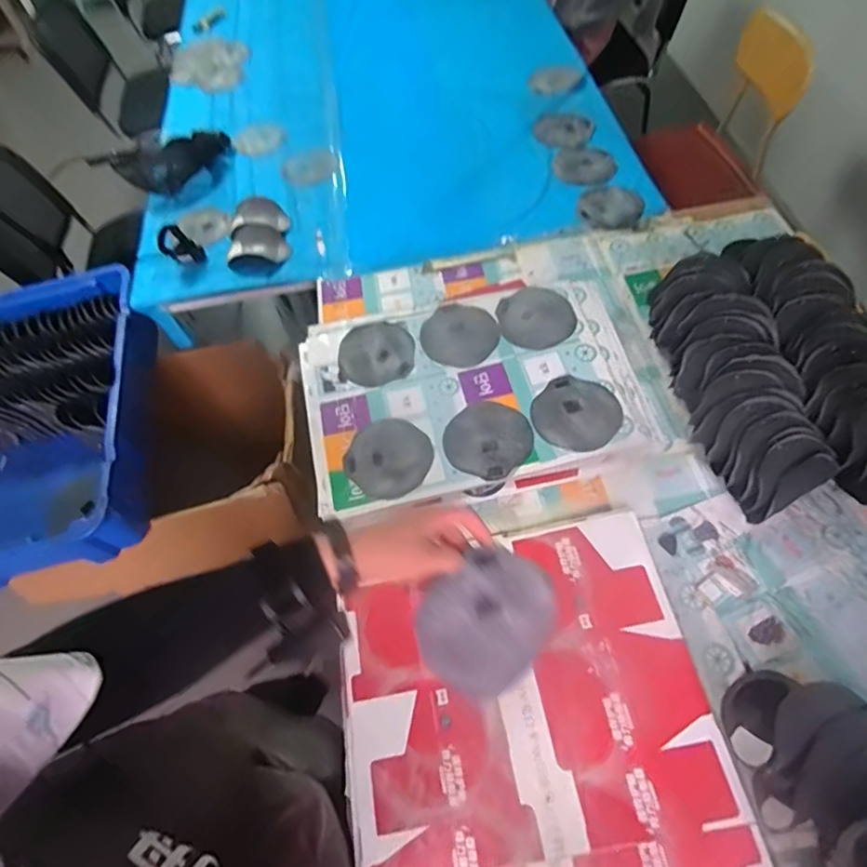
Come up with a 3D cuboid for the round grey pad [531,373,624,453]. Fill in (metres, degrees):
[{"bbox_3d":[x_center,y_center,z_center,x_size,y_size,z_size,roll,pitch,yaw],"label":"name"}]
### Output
[{"bbox_3d":[0.245,-0.034,0.899,0.138,0.006,0.150,-2,59,3],"label":"round grey pad"}]

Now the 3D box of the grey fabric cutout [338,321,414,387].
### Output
[{"bbox_3d":[-0.109,-0.155,1.004,0.138,0.011,0.143,-3,59,2],"label":"grey fabric cutout"}]

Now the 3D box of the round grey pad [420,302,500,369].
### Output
[{"bbox_3d":[0.049,-0.188,1.012,0.147,0.014,0.147,-2,59,3],"label":"round grey pad"}]

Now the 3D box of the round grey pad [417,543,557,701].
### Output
[{"bbox_3d":[0.058,0.195,0.539,0.130,0.007,0.147,40,92,-9],"label":"round grey pad"}]

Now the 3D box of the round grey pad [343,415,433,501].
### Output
[{"bbox_3d":[-0.076,0.038,0.885,0.143,0.015,0.141,-2,59,3],"label":"round grey pad"}]

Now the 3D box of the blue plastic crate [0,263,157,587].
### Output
[{"bbox_3d":[-0.843,-0.006,1.108,0.468,0.227,0.643,-14,59,-2],"label":"blue plastic crate"}]

